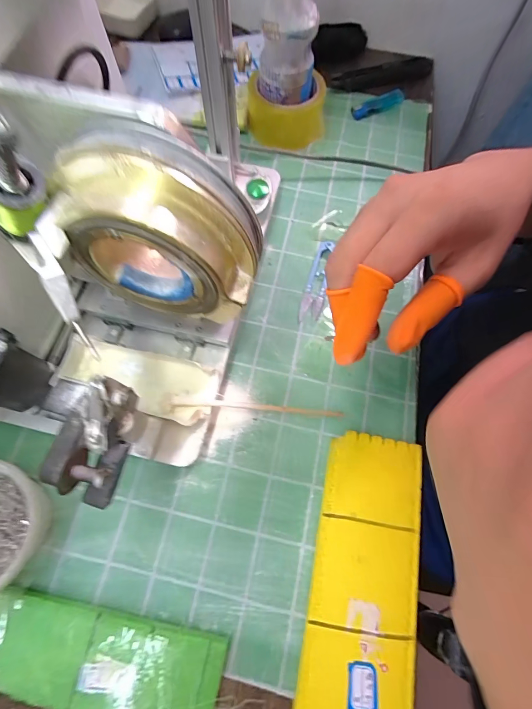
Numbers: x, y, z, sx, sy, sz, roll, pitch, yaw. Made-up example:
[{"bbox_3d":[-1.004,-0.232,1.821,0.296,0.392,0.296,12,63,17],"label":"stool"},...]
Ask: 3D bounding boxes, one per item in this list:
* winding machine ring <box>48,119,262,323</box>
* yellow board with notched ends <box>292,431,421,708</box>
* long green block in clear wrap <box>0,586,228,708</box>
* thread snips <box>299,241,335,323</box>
[{"bbox_3d":[-0.059,-0.064,0.184,0.101,0.096,0.045,13,70,4],"label":"winding machine ring"},{"bbox_3d":[0.065,0.233,0.236,0.079,0.012,0.339,11,69,4],"label":"yellow board with notched ends"},{"bbox_3d":[-0.122,0.222,0.235,0.177,0.019,0.059,11,69,4],"label":"long green block in clear wrap"},{"bbox_3d":[0.057,-0.083,0.360,0.023,0.011,0.099,13,69,5],"label":"thread snips"}]

